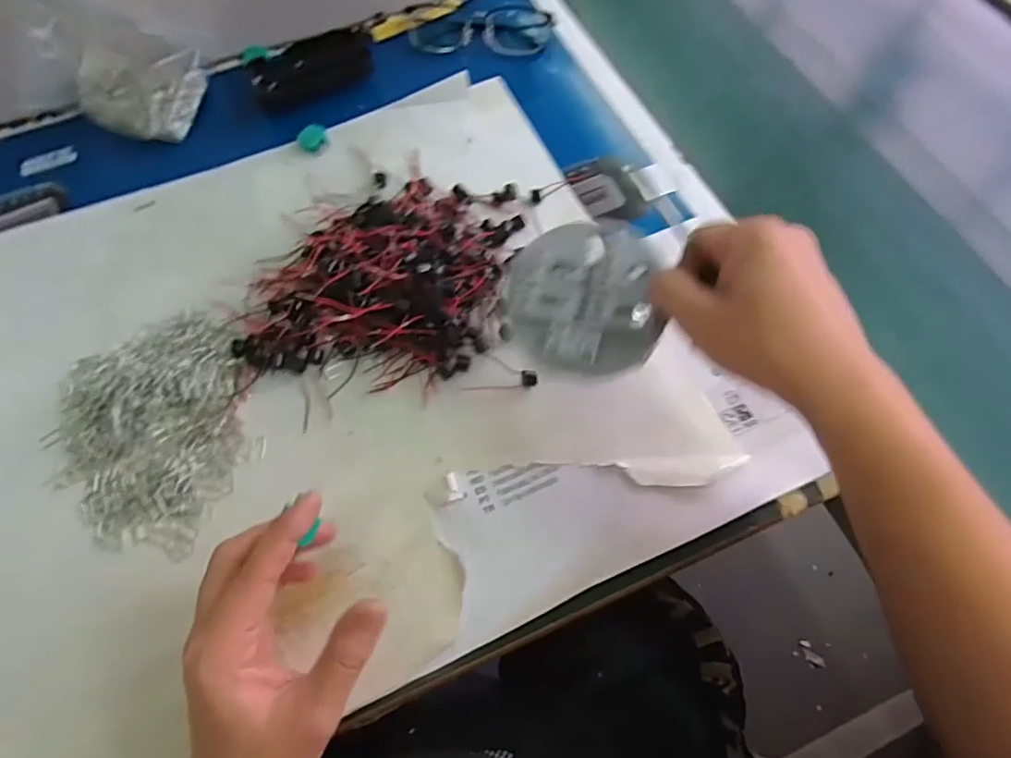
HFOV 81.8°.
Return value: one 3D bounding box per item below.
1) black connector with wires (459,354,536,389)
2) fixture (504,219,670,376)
[{"bbox_3d":[-0.004,-0.007,0.419,0.052,0.014,0.026,0,66,0],"label":"black connector with wires"},{"bbox_3d":[0.047,-0.054,0.362,0.090,0.022,0.104,1,66,1],"label":"fixture"}]

